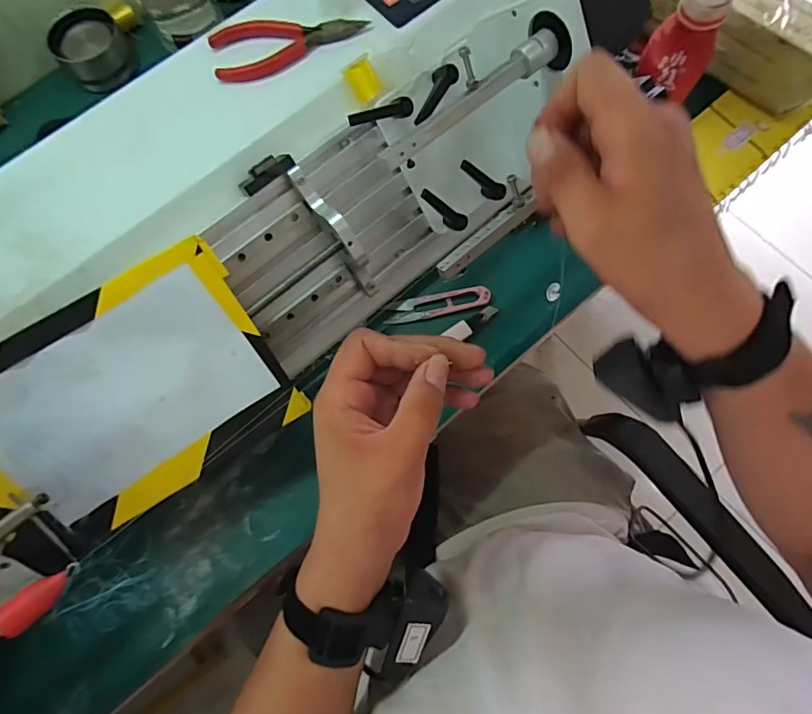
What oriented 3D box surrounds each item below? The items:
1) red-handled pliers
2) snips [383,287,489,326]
[{"bbox_3d":[-0.091,-0.244,0.377,0.119,0.013,0.045,-9,75,-1],"label":"red-handled pliers"},{"bbox_3d":[0.029,-0.050,0.455,0.098,0.011,0.025,-12,75,-2],"label":"snips"}]

